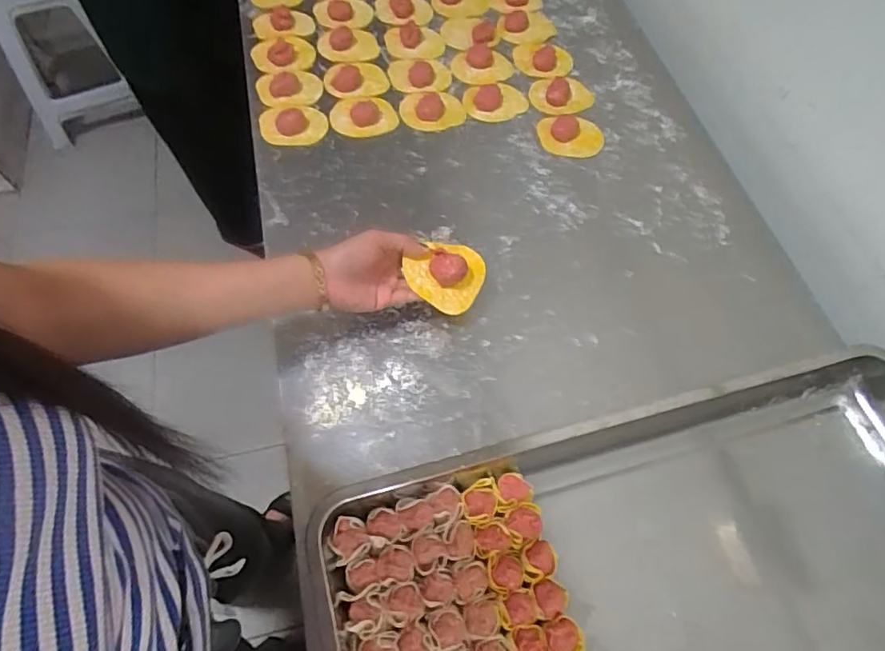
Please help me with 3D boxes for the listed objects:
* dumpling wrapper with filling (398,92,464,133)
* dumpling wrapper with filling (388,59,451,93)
[{"bbox_3d":[-0.014,-0.303,0.748,0.088,0.021,0.068,-1,63,-2],"label":"dumpling wrapper with filling"},{"bbox_3d":[-0.033,-0.363,0.785,0.089,0.012,0.060,6,63,2],"label":"dumpling wrapper with filling"}]

